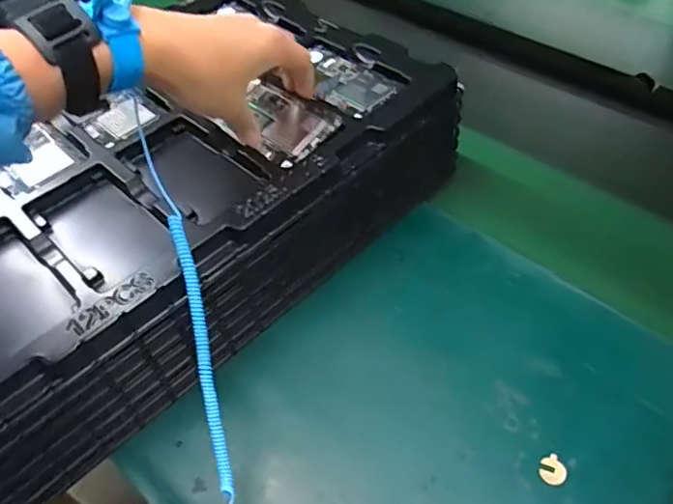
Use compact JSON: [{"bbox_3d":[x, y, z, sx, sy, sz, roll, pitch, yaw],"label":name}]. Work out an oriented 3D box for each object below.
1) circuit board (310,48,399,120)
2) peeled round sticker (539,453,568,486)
[{"bbox_3d":[0.004,-0.160,0.544,0.060,0.007,0.109,-37,56,-26],"label":"circuit board"},{"bbox_3d":[0.149,0.150,0.402,0.019,0.004,0.019,-2,50,2],"label":"peeled round sticker"}]

